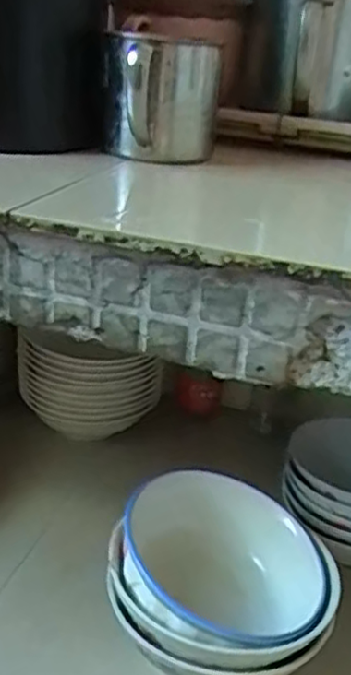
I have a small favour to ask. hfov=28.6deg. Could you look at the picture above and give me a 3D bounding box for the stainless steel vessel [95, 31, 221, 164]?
[{"bbox_3d":[-0.013,-0.168,0.491,0.088,0.082,0.069,5,24,-3],"label":"stainless steel vessel"}]

